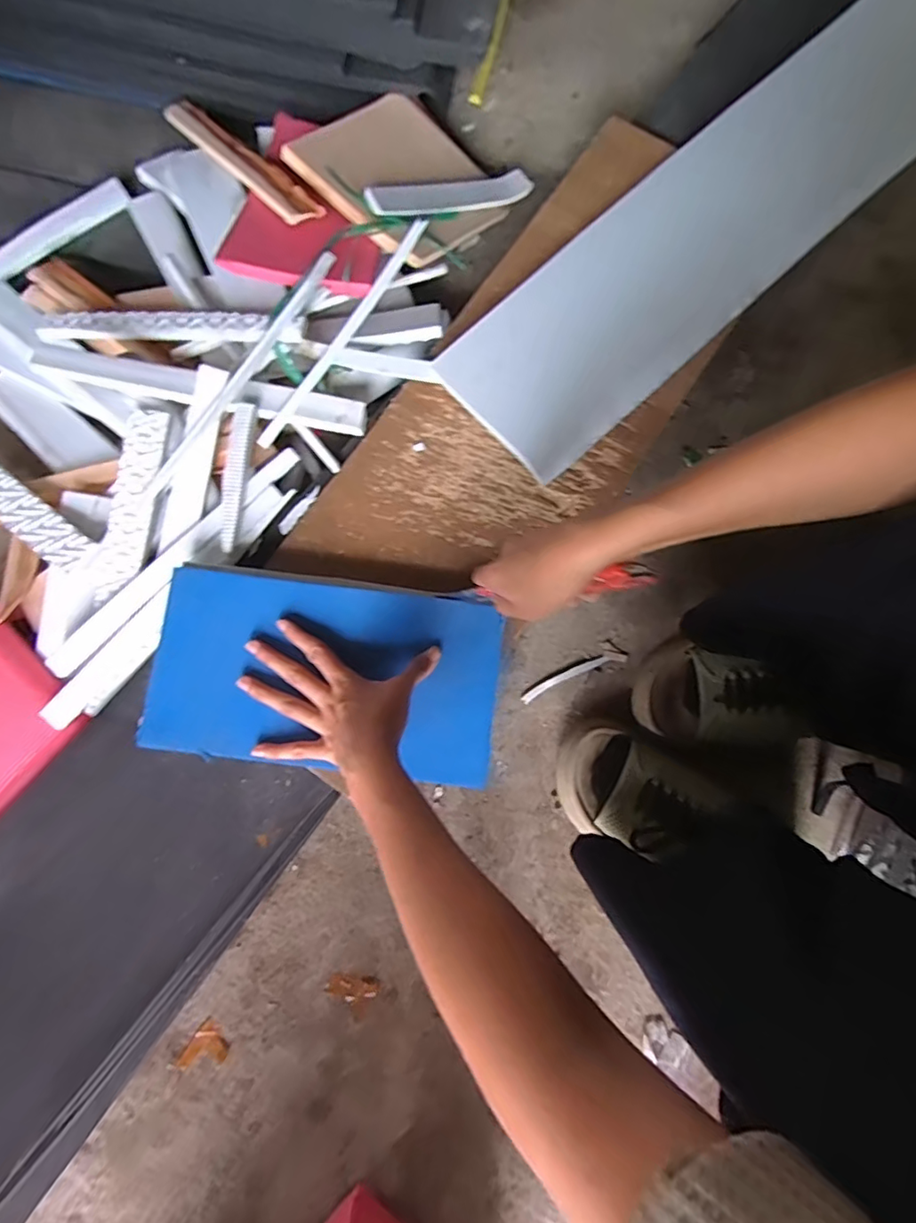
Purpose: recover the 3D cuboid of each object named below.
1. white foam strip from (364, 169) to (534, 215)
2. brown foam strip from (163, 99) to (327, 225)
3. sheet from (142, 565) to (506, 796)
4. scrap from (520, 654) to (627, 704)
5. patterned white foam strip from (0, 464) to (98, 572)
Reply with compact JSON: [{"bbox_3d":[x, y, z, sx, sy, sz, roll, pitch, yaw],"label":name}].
[{"bbox_3d":[-0.006,-0.419,0.559,0.174,0.013,0.036,-18,80,-16],"label":"white foam strip"},{"bbox_3d":[-0.233,-0.474,0.575,0.037,0.013,0.291,-41,69,-6],"label":"brown foam strip"},{"bbox_3d":[-0.110,0.049,0.463,0.283,0.016,0.155,7,80,2],"label":"sheet"},{"bbox_3d":[0.114,0.063,0.549,0.111,0.004,0.013,-23,80,-3],"label":"scrap"},{"bbox_3d":[-0.447,-0.119,0.534,0.274,0.009,0.039,33,82,19],"label":"patterned white foam strip"}]

